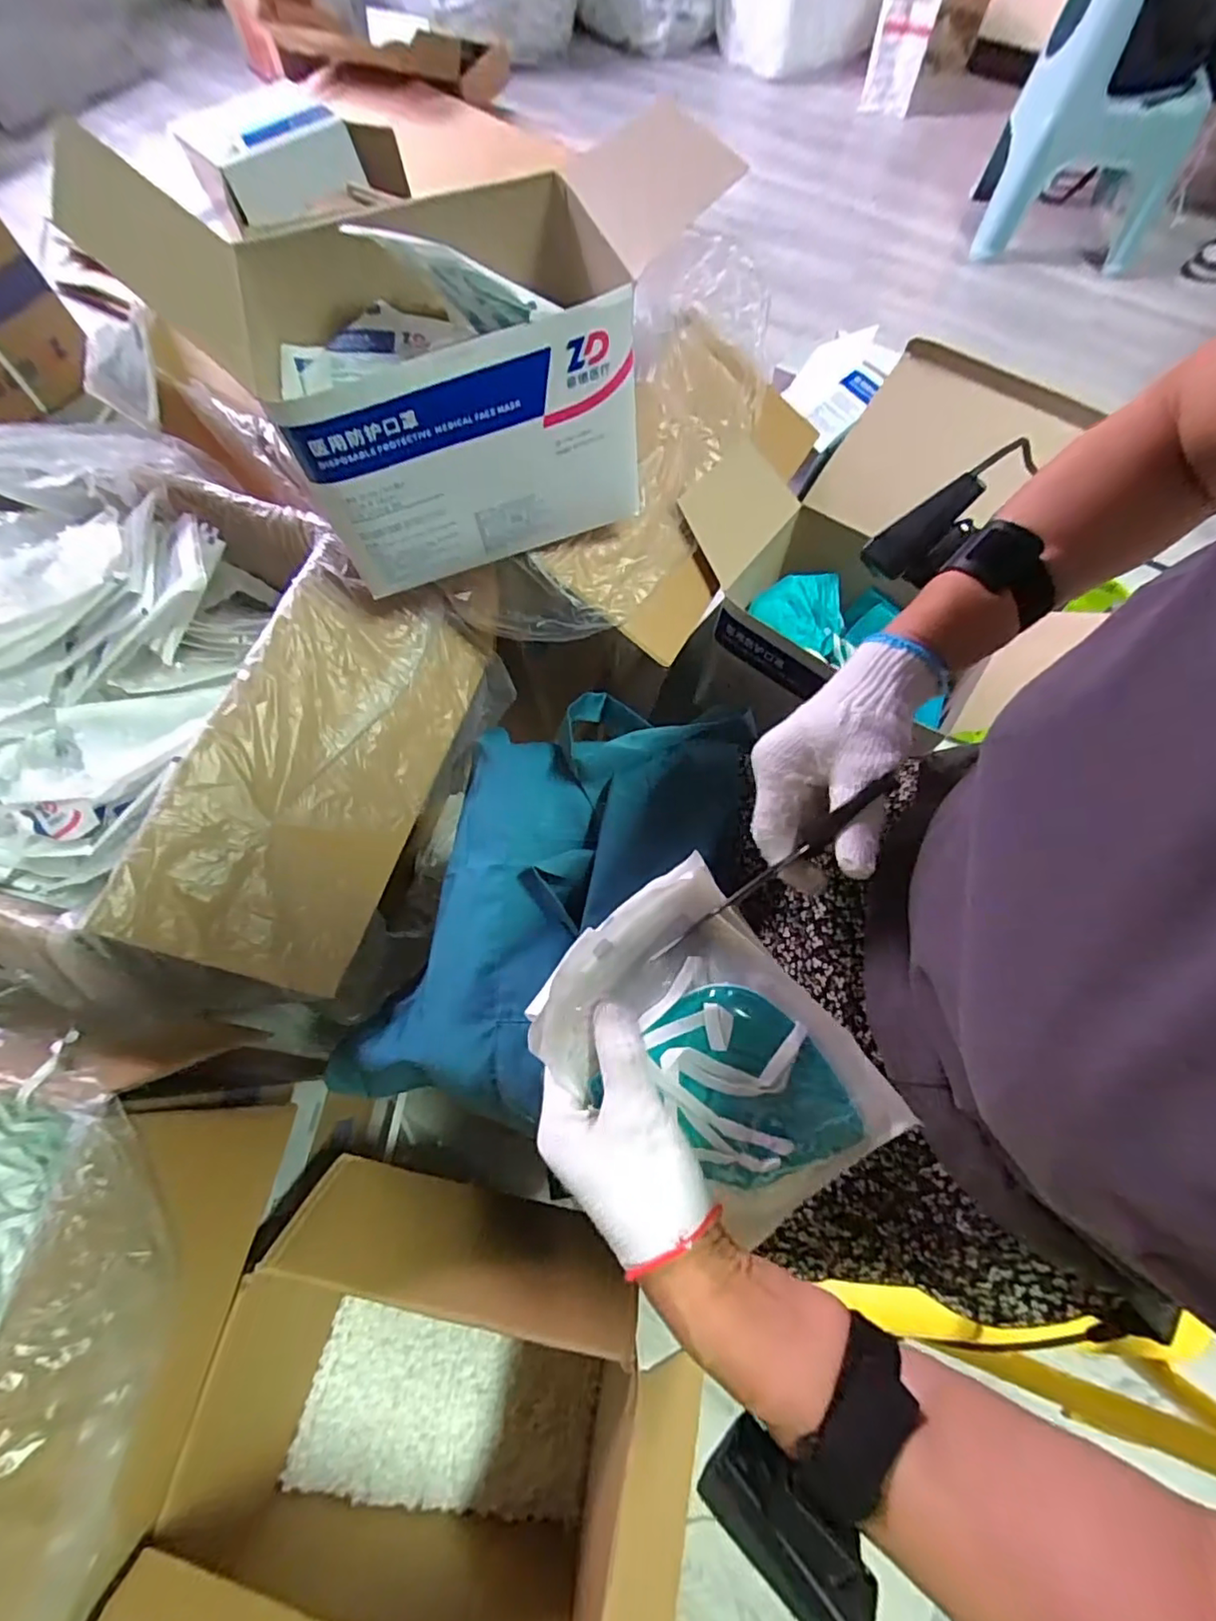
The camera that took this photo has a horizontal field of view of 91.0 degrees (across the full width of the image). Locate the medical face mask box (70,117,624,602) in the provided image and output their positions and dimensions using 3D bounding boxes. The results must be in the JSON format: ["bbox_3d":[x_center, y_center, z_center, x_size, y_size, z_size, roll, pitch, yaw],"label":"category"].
[{"bbox_3d":[-0.133,-0.341,0.486,0.276,0.186,0.182,-20,70,-8],"label":"medical face mask box"}]

